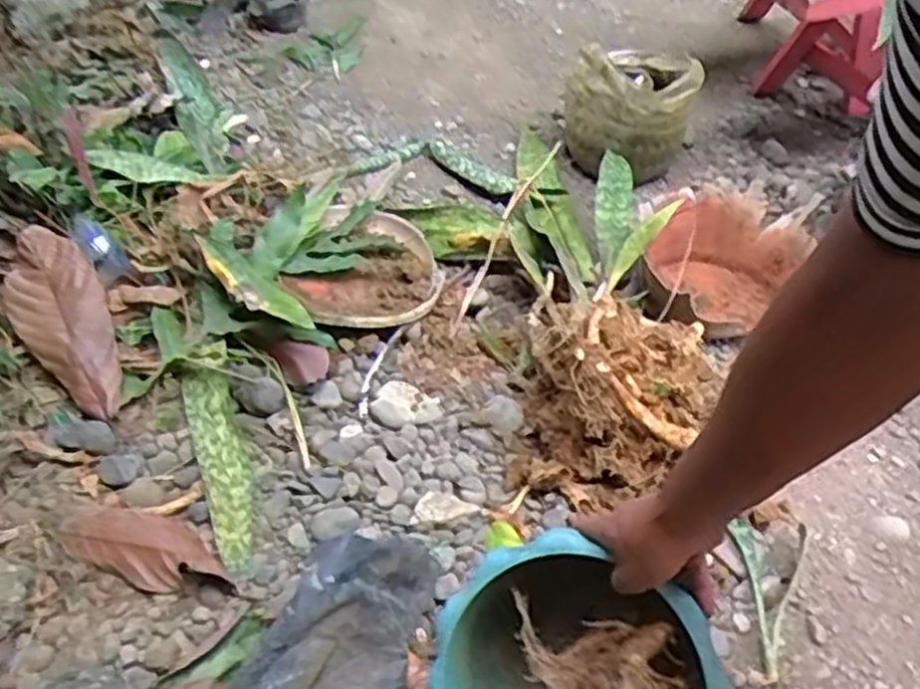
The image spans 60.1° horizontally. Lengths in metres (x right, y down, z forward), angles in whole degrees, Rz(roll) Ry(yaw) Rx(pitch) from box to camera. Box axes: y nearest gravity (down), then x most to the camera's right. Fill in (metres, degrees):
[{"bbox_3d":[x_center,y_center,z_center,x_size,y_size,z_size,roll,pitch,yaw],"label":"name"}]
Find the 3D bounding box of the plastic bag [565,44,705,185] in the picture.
[{"bbox_3d":[0.281,-0.390,1.322,0.211,0.168,0.197,10,44,11],"label":"plastic bag"}]

